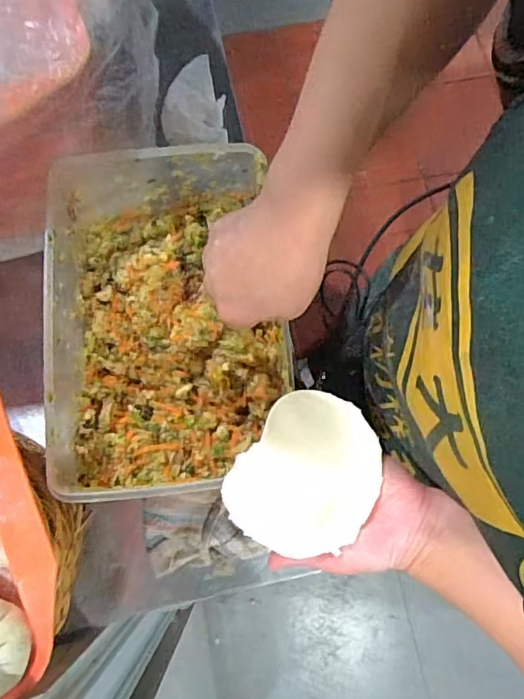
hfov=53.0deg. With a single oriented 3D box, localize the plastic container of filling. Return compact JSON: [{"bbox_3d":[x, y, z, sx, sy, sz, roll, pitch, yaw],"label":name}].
[{"bbox_3d":[-0.085,-0.025,0.468,0.192,0.103,0.278,-7,76,-3],"label":"plastic container of filling"}]

